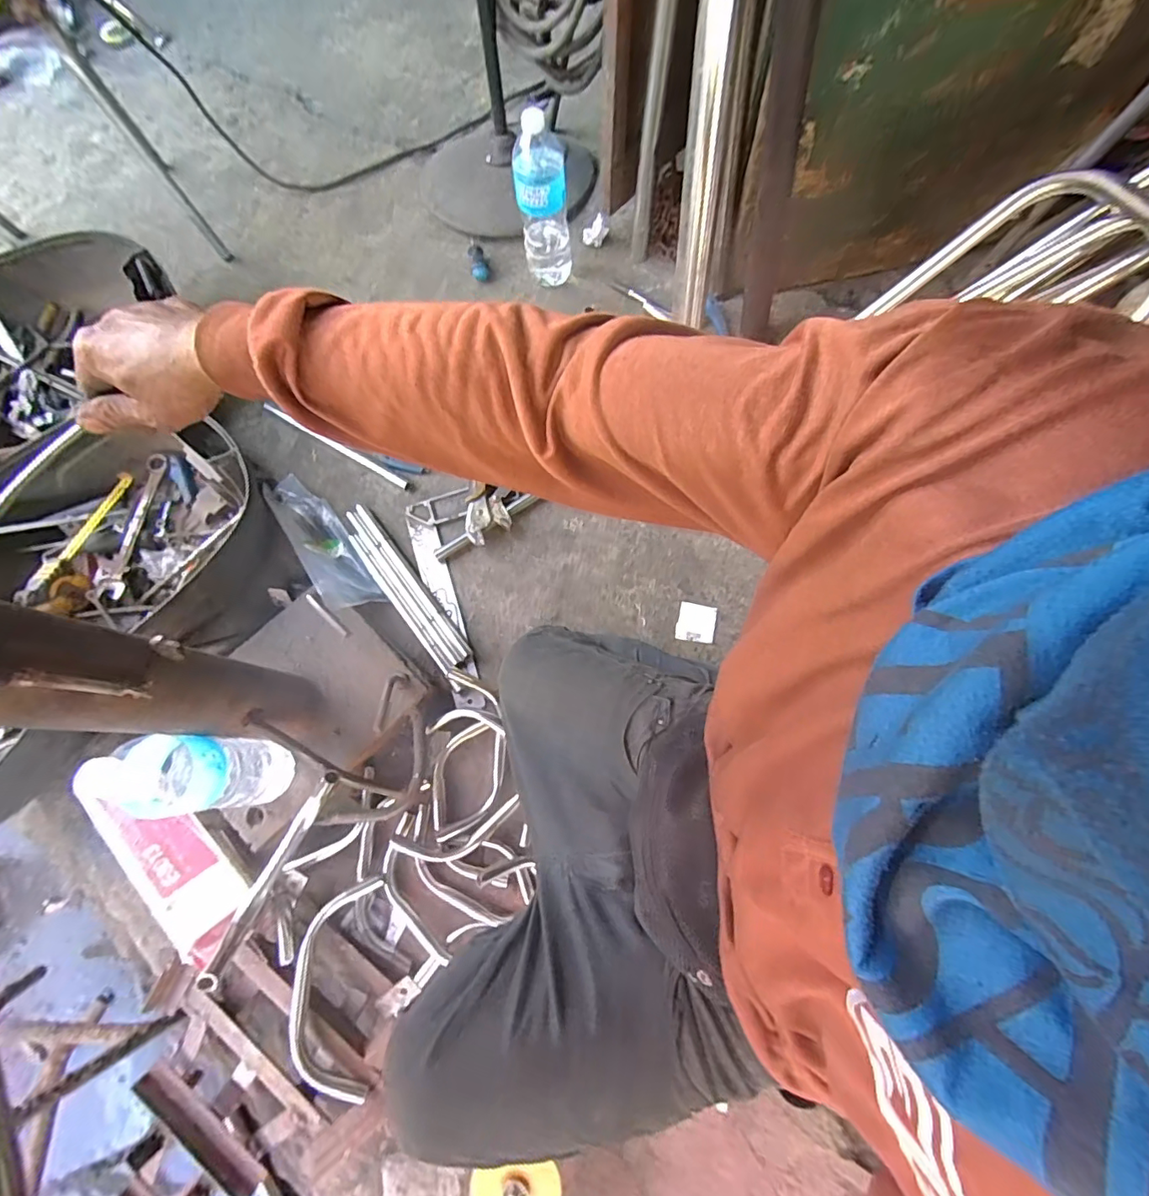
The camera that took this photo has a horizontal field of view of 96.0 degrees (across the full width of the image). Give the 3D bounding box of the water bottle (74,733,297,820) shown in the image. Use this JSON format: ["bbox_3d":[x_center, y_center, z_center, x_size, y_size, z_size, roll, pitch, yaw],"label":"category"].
[{"bbox_3d":[-0.409,0.197,0.577,0.067,0.242,0.082,23,76,8],"label":"water bottle"}]

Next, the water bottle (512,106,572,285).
[{"bbox_3d":[-0.050,-0.641,0.854,0.084,0.255,0.064,-6,74,0],"label":"water bottle"}]

